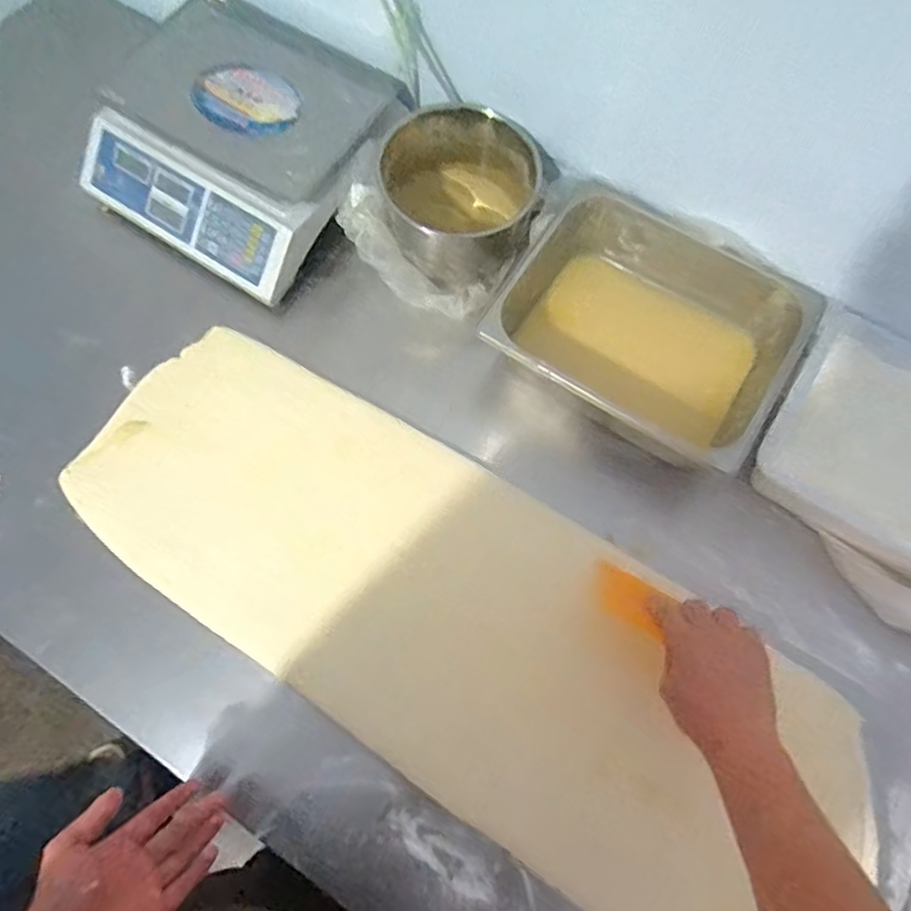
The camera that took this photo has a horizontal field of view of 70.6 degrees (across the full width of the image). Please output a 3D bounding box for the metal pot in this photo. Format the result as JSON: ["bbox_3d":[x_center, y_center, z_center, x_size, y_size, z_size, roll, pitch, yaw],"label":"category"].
[{"bbox_3d":[0.004,-0.324,0.811,0.186,0.130,0.171,0,70,0],"label":"metal pot"}]

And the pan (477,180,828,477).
[{"bbox_3d":[0.223,-0.133,0.797,0.335,0.169,0.261,31,73,10],"label":"pan"}]

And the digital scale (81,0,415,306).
[{"bbox_3d":[-0.278,-0.412,0.860,0.361,0.129,0.323,30,72,10],"label":"digital scale"}]

